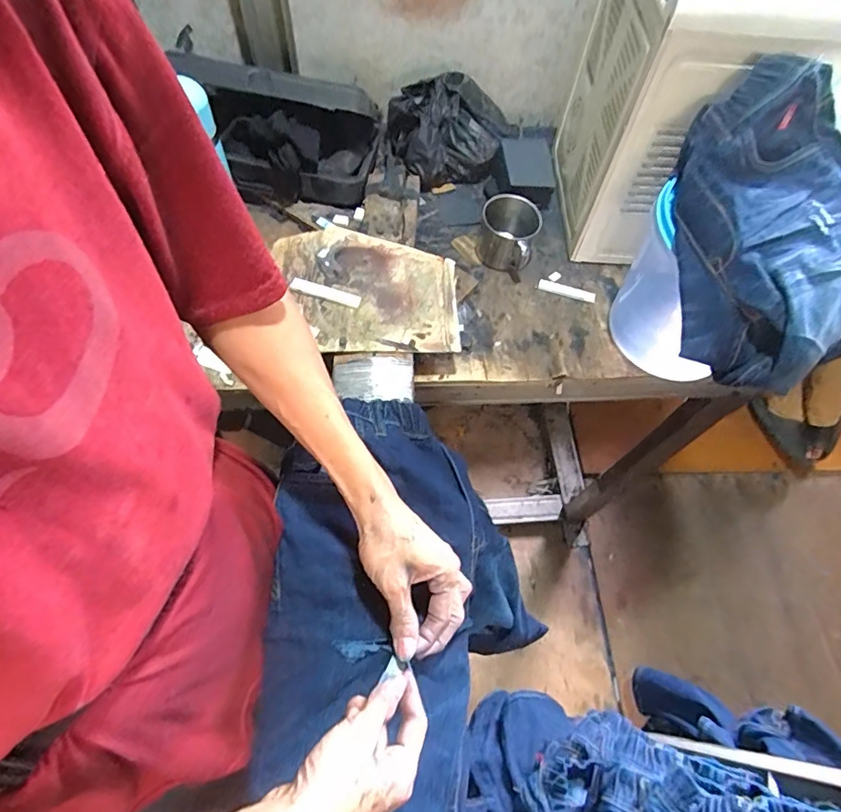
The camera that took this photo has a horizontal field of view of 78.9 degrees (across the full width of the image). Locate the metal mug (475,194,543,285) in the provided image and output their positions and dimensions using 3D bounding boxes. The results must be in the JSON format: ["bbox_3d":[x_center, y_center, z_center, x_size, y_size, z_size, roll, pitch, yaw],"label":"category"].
[{"bbox_3d":[0.124,-0.243,0.735,0.084,0.073,0.084,15,62,5],"label":"metal mug"}]

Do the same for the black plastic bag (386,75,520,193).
[{"bbox_3d":[0.050,-0.434,0.809,0.187,0.105,0.126,-10,62,-8],"label":"black plastic bag"}]

